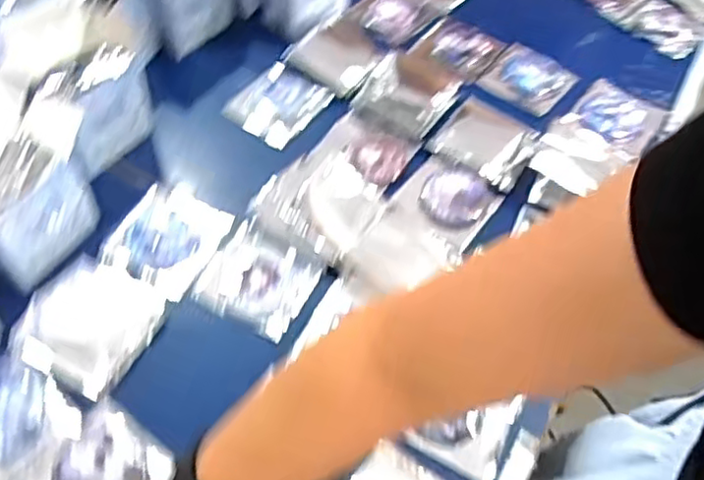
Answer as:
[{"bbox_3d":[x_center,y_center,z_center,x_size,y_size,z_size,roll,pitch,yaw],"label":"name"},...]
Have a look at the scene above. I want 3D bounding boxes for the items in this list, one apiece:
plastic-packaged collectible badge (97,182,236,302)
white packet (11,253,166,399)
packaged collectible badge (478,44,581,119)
[{"bbox_3d":[-0.184,-0.008,0.651,0.096,0.019,0.119,24,56,12],"label":"plastic-packaged collectible badge"},{"bbox_3d":[-0.239,0.070,0.587,0.110,0.025,0.105,24,56,12],"label":"white packet"},{"bbox_3d":[0.217,-0.199,0.829,0.096,0.013,0.105,36,60,20],"label":"packaged collectible badge"}]

